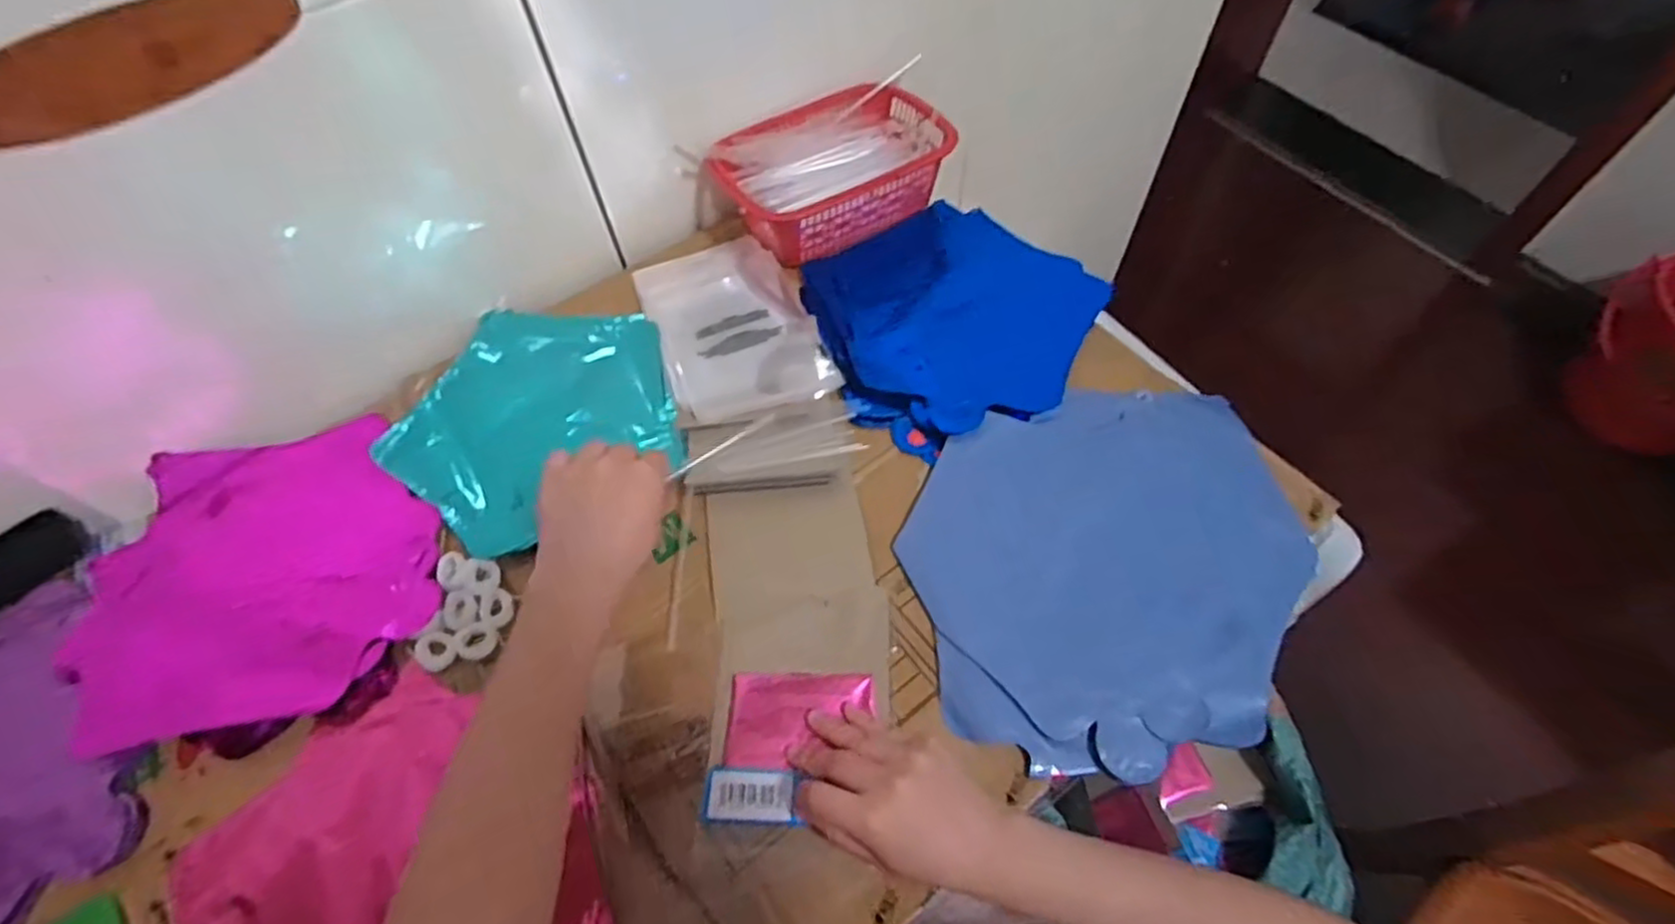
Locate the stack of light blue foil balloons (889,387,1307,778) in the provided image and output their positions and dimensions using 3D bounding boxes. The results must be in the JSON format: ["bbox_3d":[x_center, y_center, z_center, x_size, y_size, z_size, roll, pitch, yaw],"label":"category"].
[{"bbox_3d":[0.199,0.071,0.520,0.288,0.017,0.258,-13,60,-7],"label":"stack of light blue foil balloons"}]

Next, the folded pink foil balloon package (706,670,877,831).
[{"bbox_3d":[-0.028,0.180,0.458,0.099,0.008,0.091,2,60,2],"label":"folded pink foil balloon package"}]

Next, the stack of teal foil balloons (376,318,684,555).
[{"bbox_3d":[-0.249,-0.042,0.592,0.220,0.020,0.233,-18,61,-9],"label":"stack of teal foil balloons"}]

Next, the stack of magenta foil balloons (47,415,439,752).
[{"bbox_3d":[-0.422,0.079,0.533,0.244,0.032,0.237,-23,62,-12],"label":"stack of magenta foil balloons"}]

